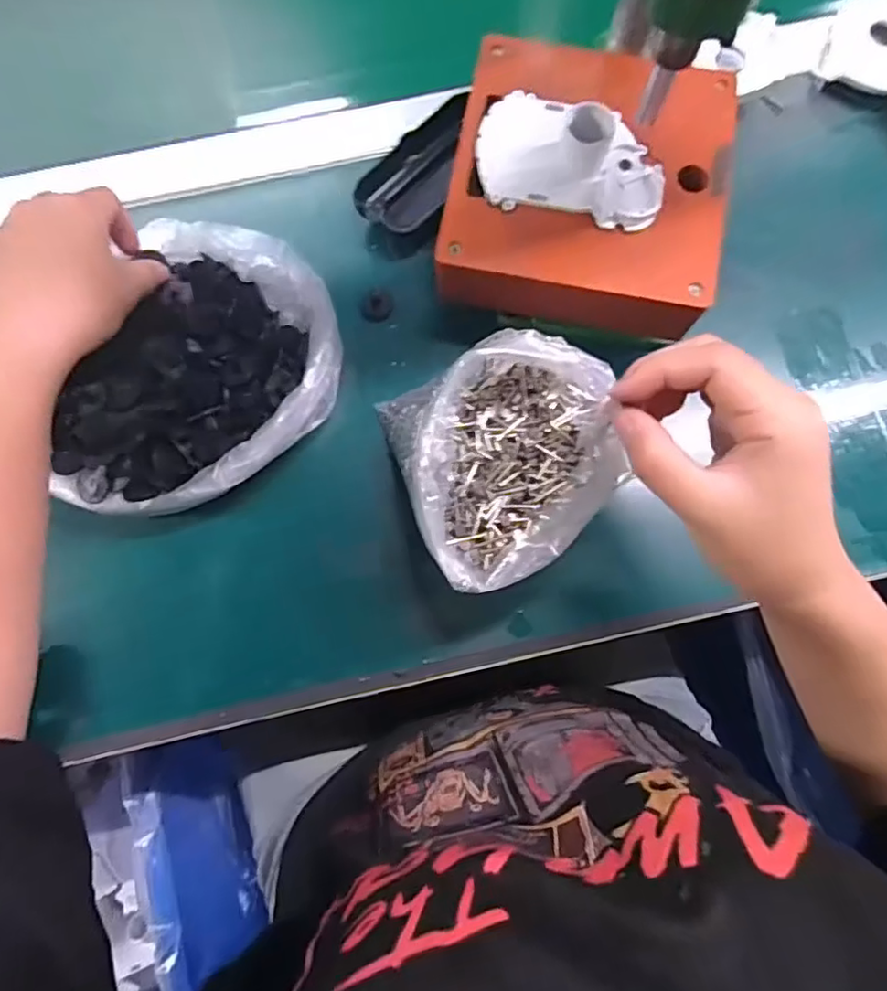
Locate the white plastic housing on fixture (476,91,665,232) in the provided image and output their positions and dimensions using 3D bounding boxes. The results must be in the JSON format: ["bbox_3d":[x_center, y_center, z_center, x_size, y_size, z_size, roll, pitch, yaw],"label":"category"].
[{"bbox_3d":[0.071,-0.188,0.330,0.101,0.026,0.068,12,79,2],"label":"white plastic housing on fixture"}]

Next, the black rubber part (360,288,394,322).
[{"bbox_3d":[-0.044,-0.127,0.410,0.022,0.004,0.024,0,79,0],"label":"black rubber part"}]

